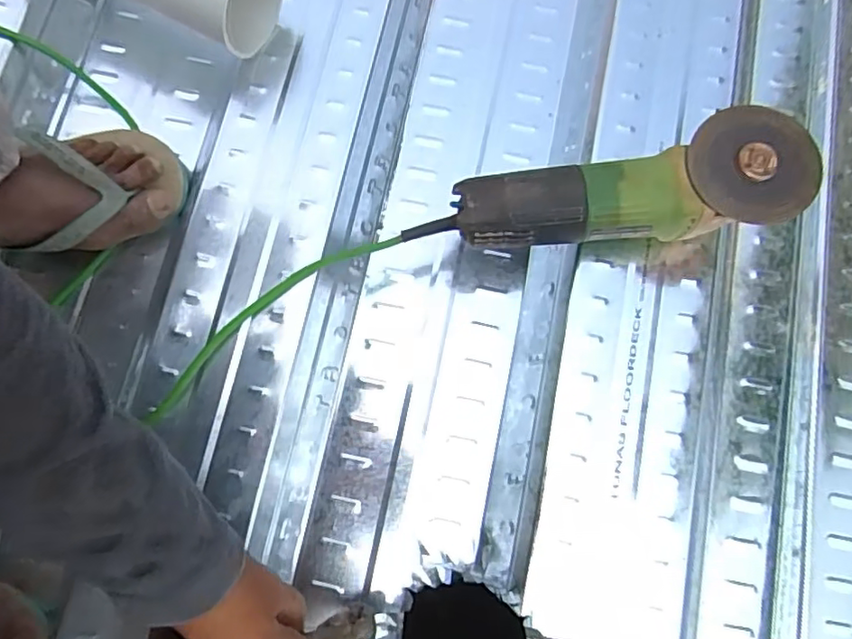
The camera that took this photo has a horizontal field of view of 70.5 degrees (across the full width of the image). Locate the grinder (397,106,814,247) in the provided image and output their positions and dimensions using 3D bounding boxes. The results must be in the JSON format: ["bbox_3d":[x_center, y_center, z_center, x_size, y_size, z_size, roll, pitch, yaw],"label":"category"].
[{"bbox_3d":[0.143,-0.094,0.500,0.314,0.084,0.085,-8,77,10],"label":"grinder"}]

